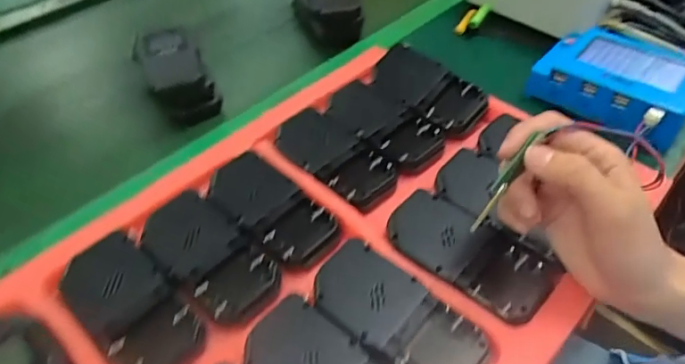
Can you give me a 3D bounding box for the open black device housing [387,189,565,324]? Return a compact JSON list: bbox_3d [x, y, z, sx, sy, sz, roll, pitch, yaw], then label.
[{"bbox_3d":[0.085,0.044,0.344,0.116,0.009,0.059,30,55,28],"label":"open black device housing"}]

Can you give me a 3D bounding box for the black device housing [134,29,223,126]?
[{"bbox_3d":[-0.171,-0.108,0.513,0.064,0.062,0.115,-23,50,-18],"label":"black device housing"}]

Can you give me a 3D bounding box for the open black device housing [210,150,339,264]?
[{"bbox_3d":[-0.058,0.017,0.386,0.117,0.015,0.055,34,57,30],"label":"open black device housing"}]

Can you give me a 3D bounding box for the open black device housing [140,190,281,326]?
[{"bbox_3d":[-0.096,0.051,0.359,0.114,0.019,0.059,34,57,30],"label":"open black device housing"}]

